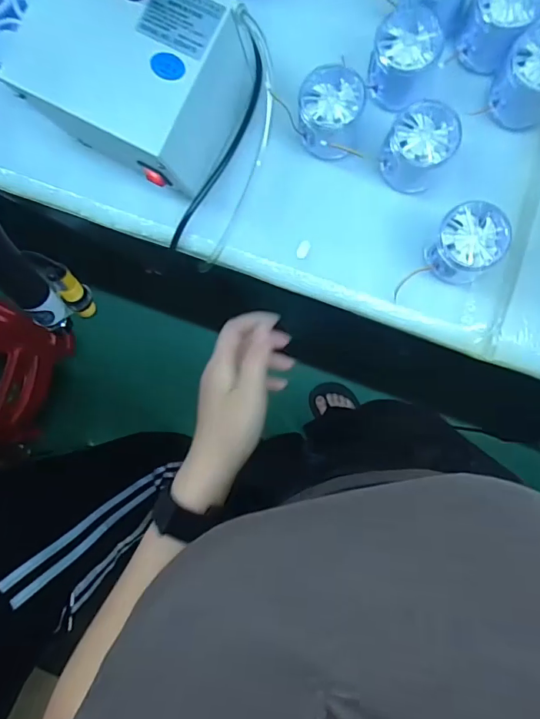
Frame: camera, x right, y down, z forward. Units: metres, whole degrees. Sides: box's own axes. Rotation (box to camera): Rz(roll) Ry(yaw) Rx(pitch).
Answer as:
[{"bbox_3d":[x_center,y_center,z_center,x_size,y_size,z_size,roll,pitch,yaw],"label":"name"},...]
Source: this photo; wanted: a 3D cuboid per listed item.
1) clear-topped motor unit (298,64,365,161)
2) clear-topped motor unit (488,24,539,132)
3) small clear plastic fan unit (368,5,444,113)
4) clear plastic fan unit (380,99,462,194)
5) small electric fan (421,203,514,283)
[{"bbox_3d":[0.054,-0.219,0.407,0.055,0.049,0.059,12,91,8],"label":"clear-topped motor unit"},{"bbox_3d":[0.221,-0.237,0.385,0.055,0.051,0.058,33,94,8],"label":"clear-topped motor unit"},{"bbox_3d":[0.117,-0.260,0.398,0.055,0.050,0.056,18,92,8],"label":"small clear plastic fan unit"},{"bbox_3d":[0.131,-0.185,0.403,0.054,0.063,0.056,44,95,7],"label":"clear plastic fan unit"},{"bbox_3d":[0.169,-0.098,0.396,0.060,0.061,0.054,-44,84,6],"label":"small electric fan"}]

